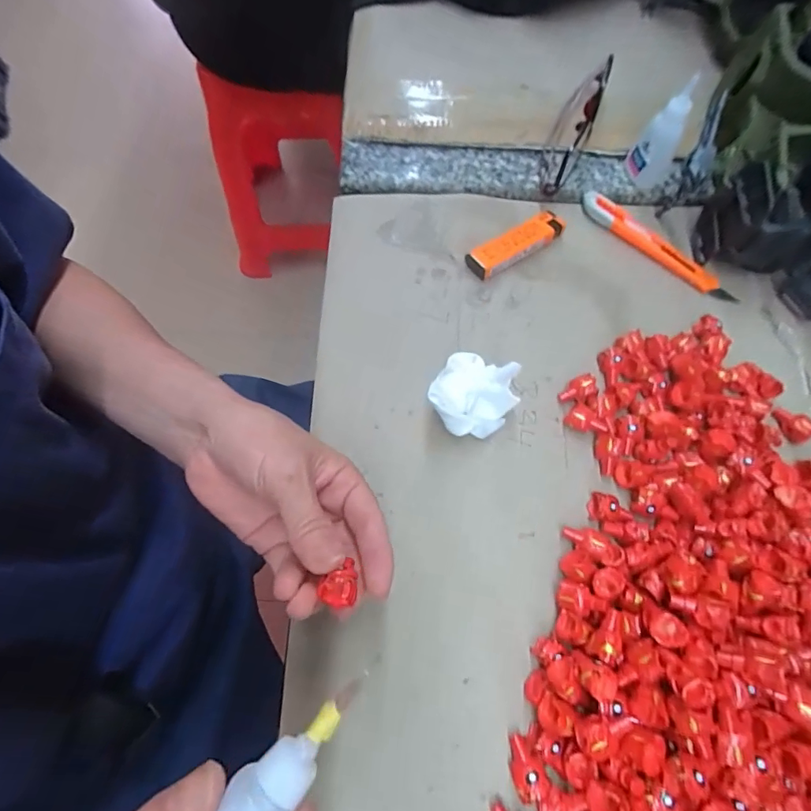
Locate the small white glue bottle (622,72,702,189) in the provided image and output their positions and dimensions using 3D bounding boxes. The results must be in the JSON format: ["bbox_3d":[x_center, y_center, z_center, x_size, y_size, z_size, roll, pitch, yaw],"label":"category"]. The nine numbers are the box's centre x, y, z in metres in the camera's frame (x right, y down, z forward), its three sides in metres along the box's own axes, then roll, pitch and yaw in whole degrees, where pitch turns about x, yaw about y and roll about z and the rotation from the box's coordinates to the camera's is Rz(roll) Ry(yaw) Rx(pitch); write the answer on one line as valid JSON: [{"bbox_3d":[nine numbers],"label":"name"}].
[{"bbox_3d":[0.194,-0.204,0.353,0.031,0.080,0.023,28,70,10],"label":"small white glue bottle"}]

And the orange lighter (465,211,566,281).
[{"bbox_3d":[0.084,-0.124,0.356,0.081,0.012,0.024,-33,72,-13],"label":"orange lighter"}]

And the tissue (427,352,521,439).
[{"bbox_3d":[0.042,-0.004,0.295,0.047,0.040,0.049,31,70,11],"label":"tissue"}]

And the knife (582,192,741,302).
[{"bbox_3d":[0.192,-0.123,0.360,0.020,0.009,0.131,-41,74,-16],"label":"knife"}]

